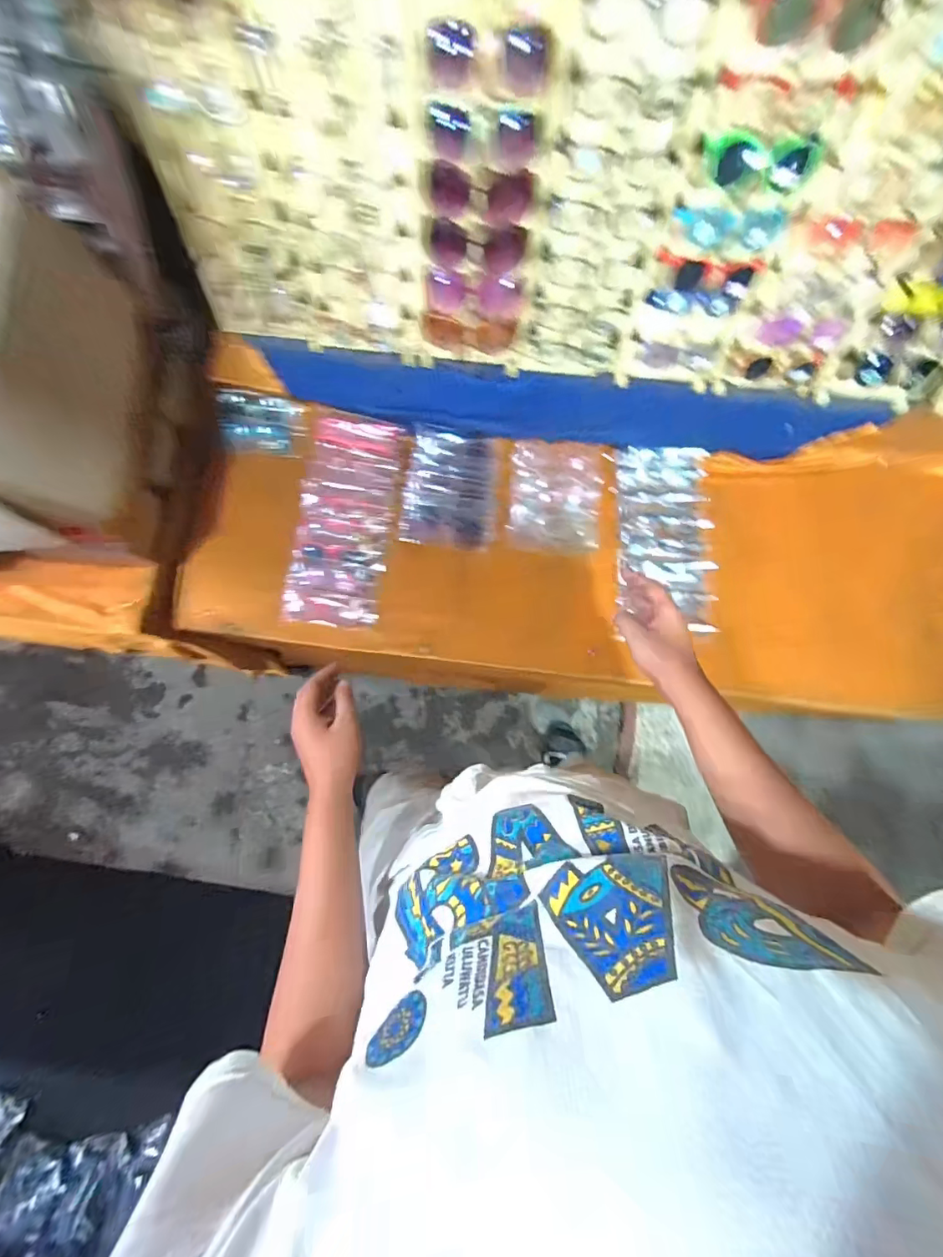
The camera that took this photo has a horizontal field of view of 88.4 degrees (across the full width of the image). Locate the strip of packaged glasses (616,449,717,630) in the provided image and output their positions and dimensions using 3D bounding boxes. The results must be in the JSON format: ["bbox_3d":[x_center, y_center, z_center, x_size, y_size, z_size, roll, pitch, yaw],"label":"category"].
[{"bbox_3d":[0.325,-0.162,0.820,0.164,0.048,0.313,4,80,0],"label":"strip of packaged glasses"}]

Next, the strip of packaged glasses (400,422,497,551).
[{"bbox_3d":[-0.034,-0.250,0.826,0.153,0.024,0.222,6,80,0],"label":"strip of packaged glasses"}]

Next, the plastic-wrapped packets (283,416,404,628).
[{"bbox_3d":[-0.215,-0.186,0.828,0.155,0.034,0.358,6,80,0],"label":"plastic-wrapped packets"}]

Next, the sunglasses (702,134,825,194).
[{"bbox_3d":[0.322,-0.524,0.548,0.125,0.053,0.027,15,80,2],"label":"sunglasses"}]

